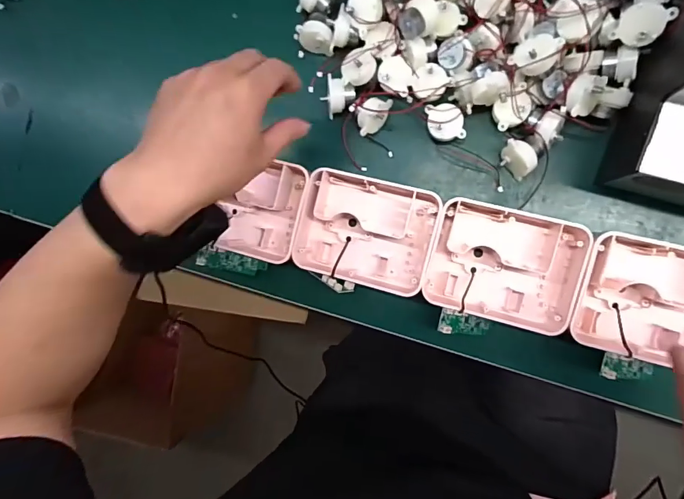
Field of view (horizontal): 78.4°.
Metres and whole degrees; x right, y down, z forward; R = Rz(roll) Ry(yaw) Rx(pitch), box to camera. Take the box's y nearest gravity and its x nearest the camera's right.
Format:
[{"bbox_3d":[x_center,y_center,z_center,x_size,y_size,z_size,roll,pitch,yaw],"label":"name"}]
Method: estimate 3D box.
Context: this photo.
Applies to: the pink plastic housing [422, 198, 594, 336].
[{"bbox_3d":[0.148,0.014,0.385,0.133,0.035,0.105,15,92,11],"label":"pink plastic housing"}]

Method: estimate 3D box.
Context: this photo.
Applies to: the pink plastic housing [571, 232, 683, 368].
[{"bbox_3d":[0.267,0.044,0.361,0.123,0.048,0.099,13,92,9],"label":"pink plastic housing"}]

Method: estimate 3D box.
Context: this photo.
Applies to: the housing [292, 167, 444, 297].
[{"bbox_3d":[0.025,-0.019,0.416,0.131,0.047,0.107,16,92,11],"label":"housing"}]

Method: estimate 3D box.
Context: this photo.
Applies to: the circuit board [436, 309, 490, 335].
[{"bbox_3d":[0.116,0.070,0.391,0.061,0.010,0.021,14,92,-27],"label":"circuit board"}]

